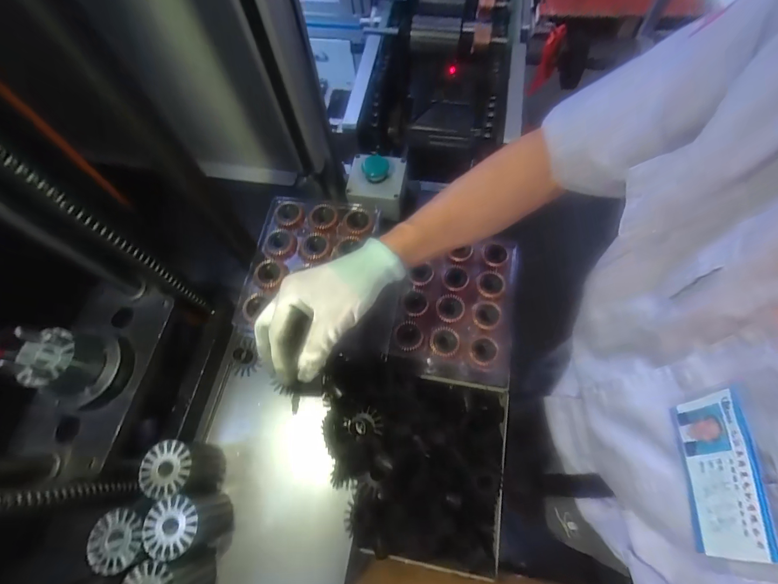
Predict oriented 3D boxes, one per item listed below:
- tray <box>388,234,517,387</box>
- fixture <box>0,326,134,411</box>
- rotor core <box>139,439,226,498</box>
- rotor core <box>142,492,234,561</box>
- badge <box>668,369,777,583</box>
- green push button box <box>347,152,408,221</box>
[{"bbox_3d":[0.087,0.014,0.506,0.141,0.037,0.194,9,67,7],"label":"tray"},{"bbox_3d":[-0.306,0.066,0.361,0.078,0.079,0.077,-1,66,3],"label":"fixture"},{"bbox_3d":[-0.223,0.196,0.425,0.057,0.082,0.052,-1,66,3],"label":"rotor core"},{"bbox_3d":[-0.206,0.243,0.405,0.060,0.082,0.051,-18,66,-4],"label":"rotor core"},{"bbox_3d":[0.196,0.102,0.215,0.007,0.079,0.097,14,60,-1],"label":"badge"},{"bbox_3d":[-0.013,-0.156,0.548,0.079,0.070,0.080,7,66,7],"label":"green push button box"}]

